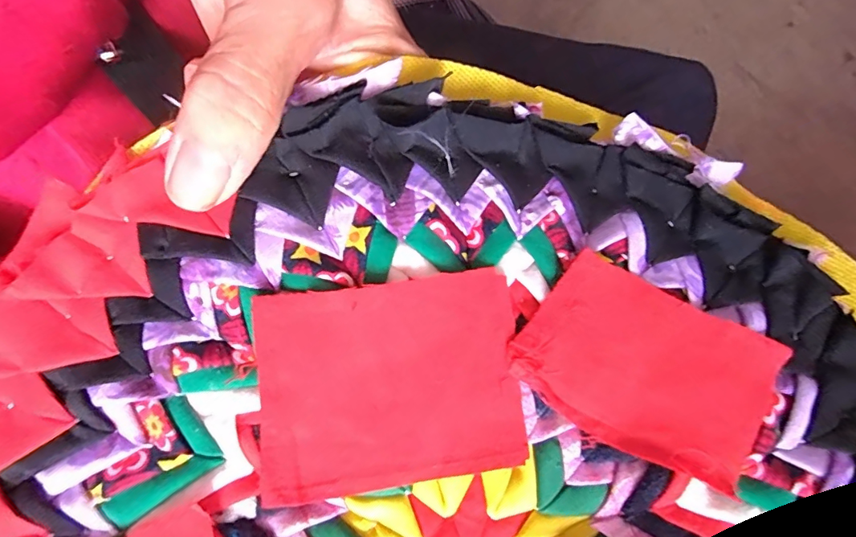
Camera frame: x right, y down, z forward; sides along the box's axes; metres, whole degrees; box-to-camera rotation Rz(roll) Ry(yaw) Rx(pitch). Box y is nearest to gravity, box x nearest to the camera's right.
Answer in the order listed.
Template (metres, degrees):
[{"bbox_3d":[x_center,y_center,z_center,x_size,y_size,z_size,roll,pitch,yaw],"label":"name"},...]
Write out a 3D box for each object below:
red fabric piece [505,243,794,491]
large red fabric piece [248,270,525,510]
[{"bbox_3d":[0.062,0.028,0.133,0.068,0.004,0.047,29,77,6],"label":"red fabric piece"},{"bbox_3d":[-0.011,0.032,0.128,0.070,0.004,0.054,-5,83,-7],"label":"large red fabric piece"}]

